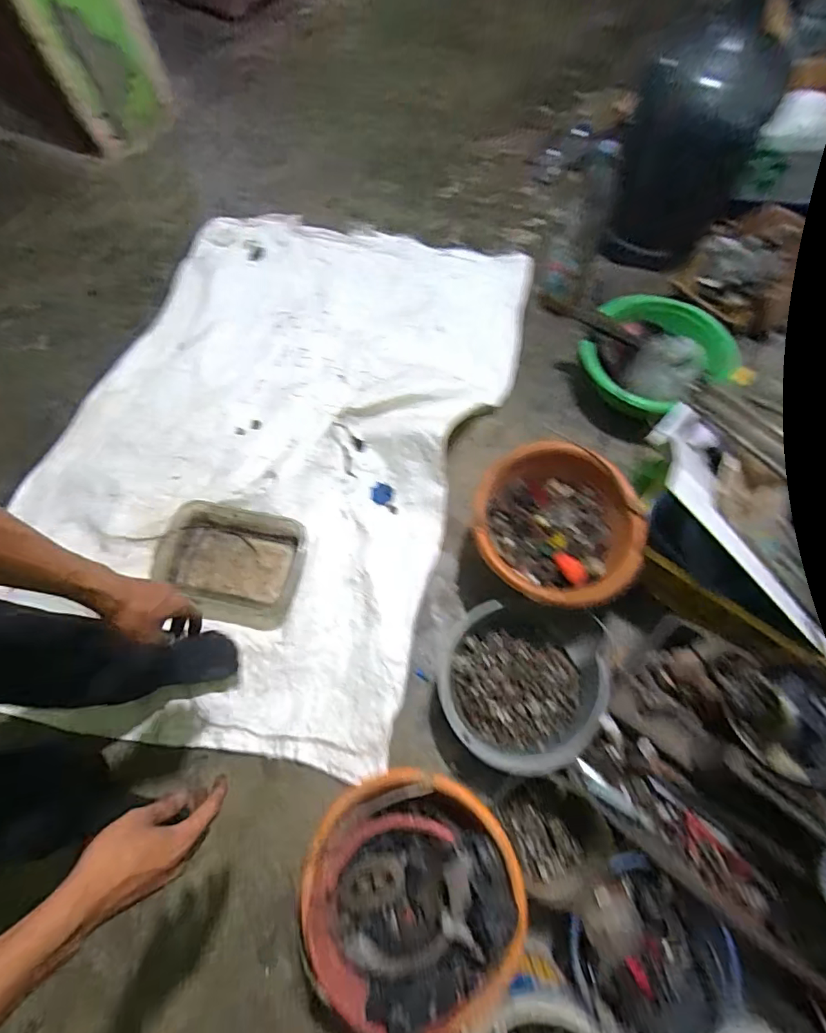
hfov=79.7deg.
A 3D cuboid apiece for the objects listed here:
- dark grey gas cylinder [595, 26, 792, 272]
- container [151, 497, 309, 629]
[{"bbox_3d":[0.569,-0.747,1.055,0.271,0.407,0.242,21,69,12],"label":"dark grey gas cylinder"},{"bbox_3d":[-0.344,0.085,0.897,0.281,0.052,0.200,11,68,7],"label":"container"}]

